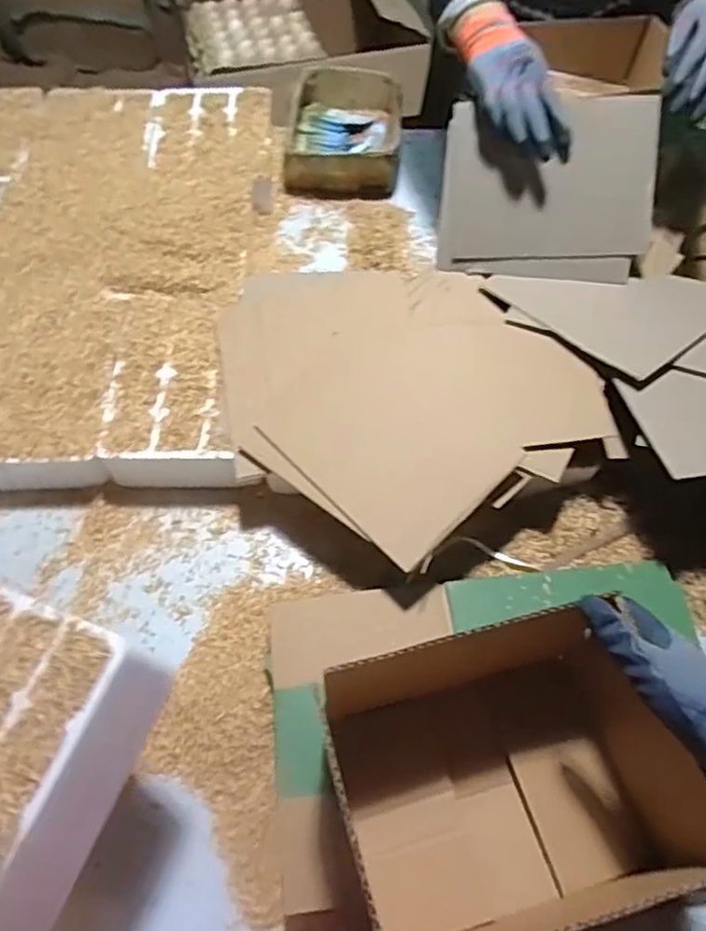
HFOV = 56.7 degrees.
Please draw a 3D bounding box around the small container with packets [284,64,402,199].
[{"bbox_3d":[-0.012,-0.565,1.107,0.187,0.072,0.251,7,60,3],"label":"small container with packets"}]

